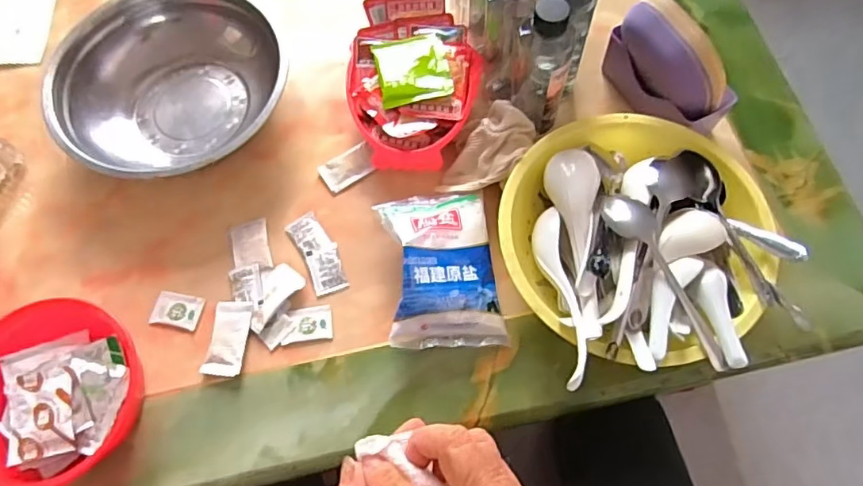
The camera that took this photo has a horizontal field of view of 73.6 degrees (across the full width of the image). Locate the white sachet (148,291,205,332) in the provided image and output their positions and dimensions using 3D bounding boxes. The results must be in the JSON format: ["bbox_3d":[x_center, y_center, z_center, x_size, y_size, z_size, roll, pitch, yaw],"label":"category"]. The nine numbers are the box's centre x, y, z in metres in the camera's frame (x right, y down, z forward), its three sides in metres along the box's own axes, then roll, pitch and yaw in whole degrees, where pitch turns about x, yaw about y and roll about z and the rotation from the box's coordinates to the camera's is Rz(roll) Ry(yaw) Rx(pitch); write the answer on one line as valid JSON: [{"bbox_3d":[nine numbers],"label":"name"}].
[{"bbox_3d":[-0.263,0.070,0.597,0.050,0.005,0.035,9,68,7],"label":"white sachet"}]

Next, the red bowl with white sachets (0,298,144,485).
[{"bbox_3d":[-0.358,0.143,0.539,0.155,0.062,0.153,-1,67,2],"label":"red bowl with white sachets"}]

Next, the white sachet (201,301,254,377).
[{"bbox_3d":[-0.204,0.095,0.578,0.039,0.009,0.076,4,67,5],"label":"white sachet"}]

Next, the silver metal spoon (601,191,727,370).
[{"bbox_3d":[0.205,0.031,0.525,0.040,0.027,0.183,-17,68,-5],"label":"silver metal spoon"}]

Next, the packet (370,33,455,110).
[{"bbox_3d":[-0.021,-0.193,0.637,0.079,0.009,0.088,-11,68,-3],"label":"packet"}]

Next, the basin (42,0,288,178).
[{"bbox_3d":[-0.288,-0.171,0.656,0.234,0.089,0.233,-1,67,2],"label":"basin"}]

